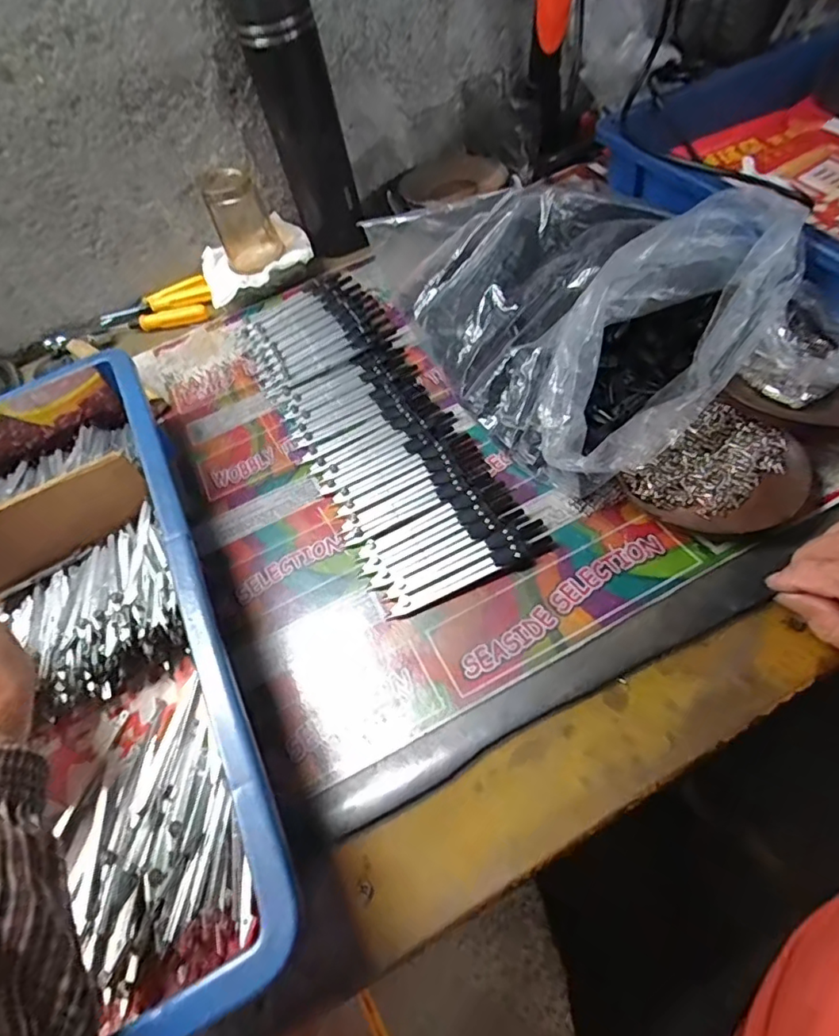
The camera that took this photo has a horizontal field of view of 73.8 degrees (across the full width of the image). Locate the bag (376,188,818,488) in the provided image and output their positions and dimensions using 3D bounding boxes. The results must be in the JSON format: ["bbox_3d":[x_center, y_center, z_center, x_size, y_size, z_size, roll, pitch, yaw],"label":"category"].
[{"bbox_3d":[0.118,-0.181,0.439,0.232,0.105,0.296,-30,56,-9],"label":"bag"}]

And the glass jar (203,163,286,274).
[{"bbox_3d":[-0.177,-0.297,0.556,0.057,0.080,0.057,-22,55,-3],"label":"glass jar"}]

